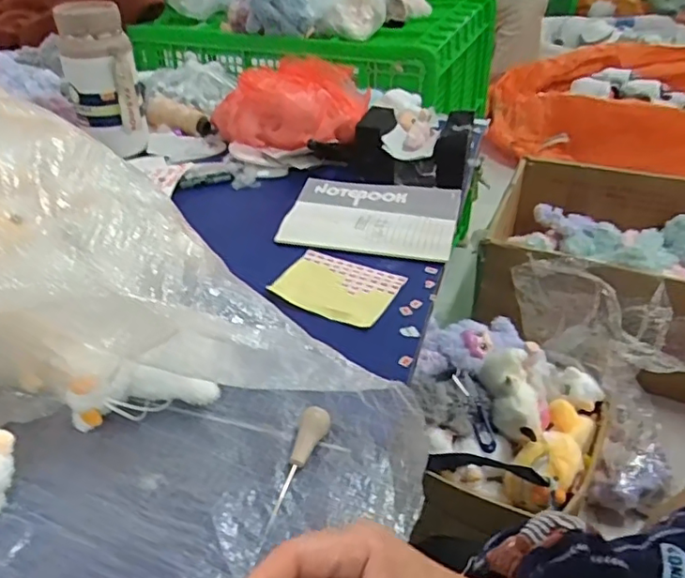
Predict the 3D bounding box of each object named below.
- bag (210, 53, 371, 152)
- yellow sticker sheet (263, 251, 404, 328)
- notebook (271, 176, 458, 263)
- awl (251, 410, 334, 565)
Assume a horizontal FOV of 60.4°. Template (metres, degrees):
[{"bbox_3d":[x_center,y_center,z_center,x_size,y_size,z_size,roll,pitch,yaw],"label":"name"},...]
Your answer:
[{"bbox_3d":[-0.080,-0.269,0.881,0.221,0.119,0.131,-6,36,-8],"label":"bag"},{"bbox_3d":[-0.005,-0.006,0.609,0.117,0.008,0.099,16,38,22],"label":"yellow sticker sheet"},{"bbox_3d":[0.037,-0.091,0.719,0.198,0.013,0.155,10,43,10],"label":"notebook"},{"bbox_3d":[-0.032,0.129,0.407,0.021,0.019,0.112,9,36,12],"label":"awl"}]

